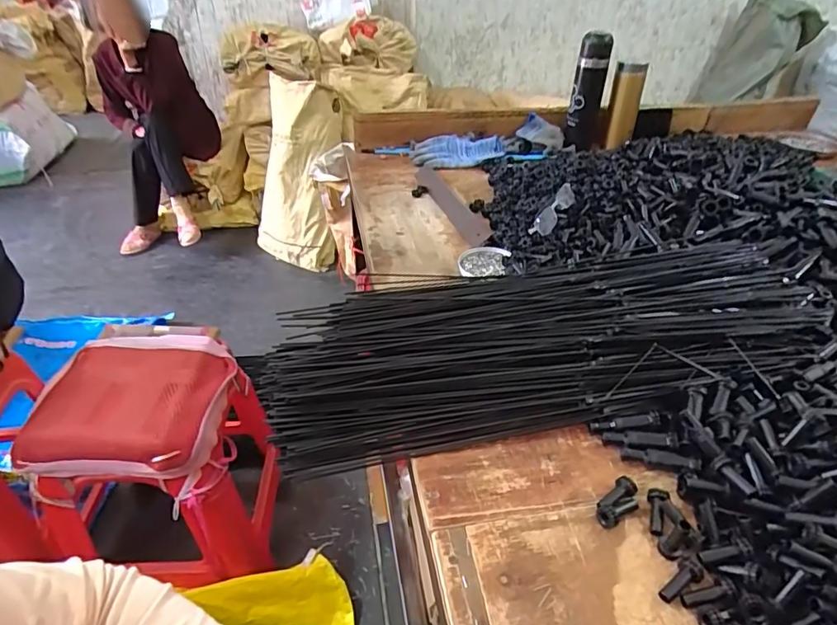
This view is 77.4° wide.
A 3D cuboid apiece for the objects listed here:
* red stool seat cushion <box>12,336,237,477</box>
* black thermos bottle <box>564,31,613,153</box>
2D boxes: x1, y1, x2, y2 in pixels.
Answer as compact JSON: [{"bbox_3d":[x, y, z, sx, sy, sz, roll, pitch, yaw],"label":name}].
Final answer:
[{"bbox_3d":[-0.511,0.161,0.952,0.304,0.076,0.268,-1,36,-3],"label":"red stool seat cushion"},{"bbox_3d":[0.362,-0.464,1.118,0.068,0.227,0.067,16,39,20],"label":"black thermos bottle"}]

